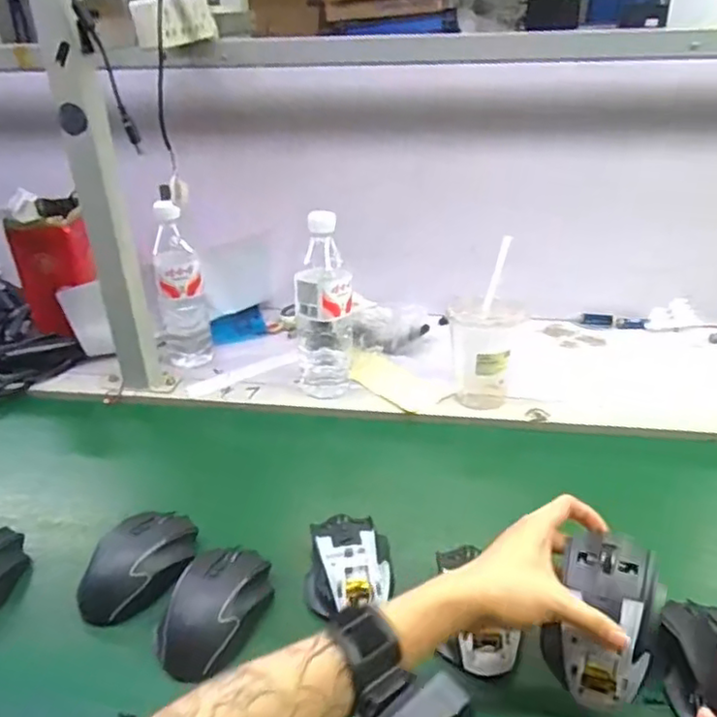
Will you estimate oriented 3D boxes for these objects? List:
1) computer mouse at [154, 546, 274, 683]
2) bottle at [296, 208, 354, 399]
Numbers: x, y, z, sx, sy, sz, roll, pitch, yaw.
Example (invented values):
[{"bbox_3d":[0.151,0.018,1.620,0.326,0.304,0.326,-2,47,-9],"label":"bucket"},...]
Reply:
[{"bbox_3d":[-0.118,0.197,0.529,0.077,0.033,0.112,5,30,13],"label":"computer mouse"},{"bbox_3d":[-0.041,-0.062,0.797,0.072,0.218,0.062,1,29,7],"label":"bottle"}]

